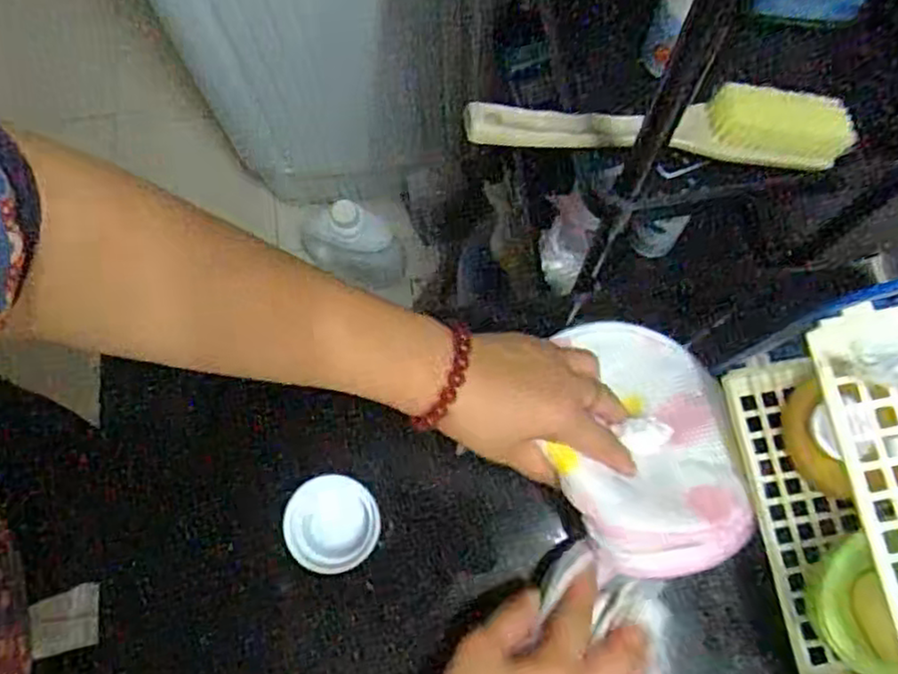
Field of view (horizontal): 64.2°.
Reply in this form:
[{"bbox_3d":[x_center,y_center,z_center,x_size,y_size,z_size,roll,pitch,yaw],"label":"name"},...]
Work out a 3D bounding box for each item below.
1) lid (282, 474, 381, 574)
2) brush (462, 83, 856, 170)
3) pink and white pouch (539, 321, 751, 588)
[{"bbox_3d":[-0.075,0.121,0.466,0.060,0.017,0.059,0,76,1],"label":"lid"},{"bbox_3d":[0.118,-0.117,0.394,0.215,0.045,0.035,-2,76,1],"label":"brush"},{"bbox_3d":[0.128,0.065,0.465,0.123,0.058,0.165,-12,76,-2],"label":"pink and white pouch"}]

